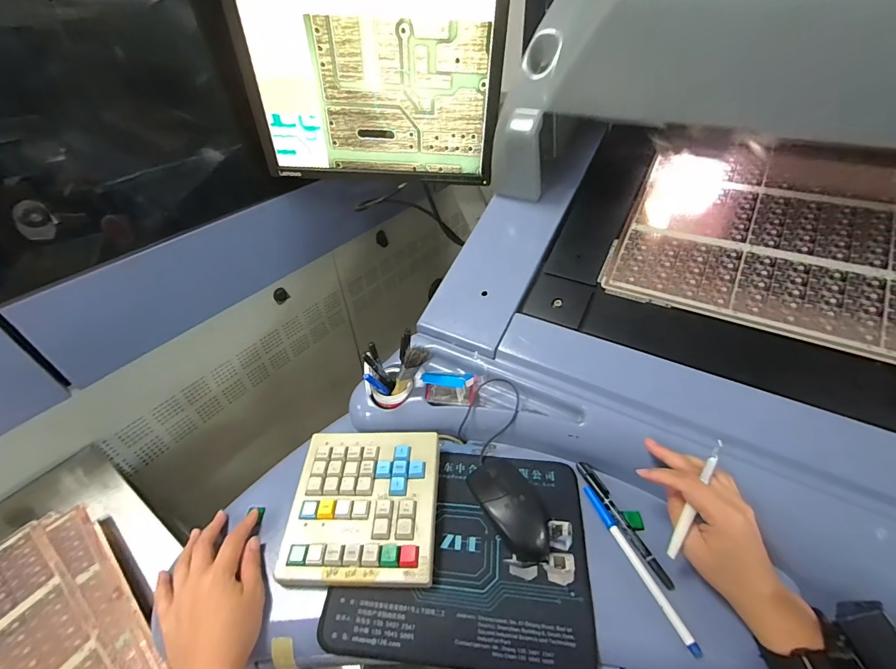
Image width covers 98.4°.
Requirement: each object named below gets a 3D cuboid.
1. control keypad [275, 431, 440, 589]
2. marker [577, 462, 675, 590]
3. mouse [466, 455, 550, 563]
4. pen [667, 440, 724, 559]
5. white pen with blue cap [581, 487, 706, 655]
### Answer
[{"bbox_3d":[-0.093,0.184,0.431,0.160,0.031,0.162,0,41,3],"label":"control keypad"},{"bbox_3d":[0.188,0.201,0.422,0.017,0.010,0.140,-15,43,-14],"label":"marker"},{"bbox_3d":[0.070,0.185,0.432,0.062,0.034,0.119,-22,45,-21],"label":"mouse"},{"bbox_3d":[0.233,0.155,0.364,0.009,0.009,0.118,25,84,28],"label":"pen"},{"bbox_3d":[0.190,0.229,0.393,0.010,0.011,0.161,-16,43,-15],"label":"white pen with blue cap"}]

